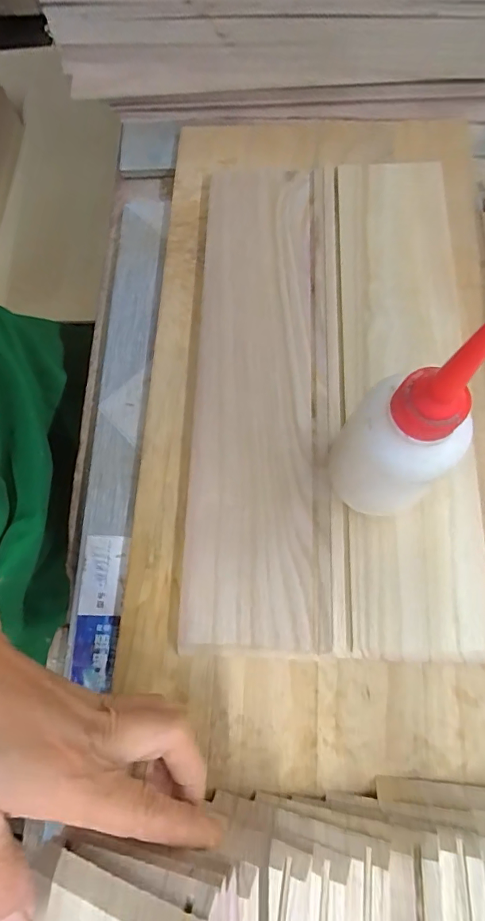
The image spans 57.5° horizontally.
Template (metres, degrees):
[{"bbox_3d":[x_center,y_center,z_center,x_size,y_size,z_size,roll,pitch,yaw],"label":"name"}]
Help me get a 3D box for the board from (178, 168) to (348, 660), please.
[{"bbox_3d":[0.019,-0.060,0.316,0.101,0.008,0.367,1,73,5],"label":"board"}]

